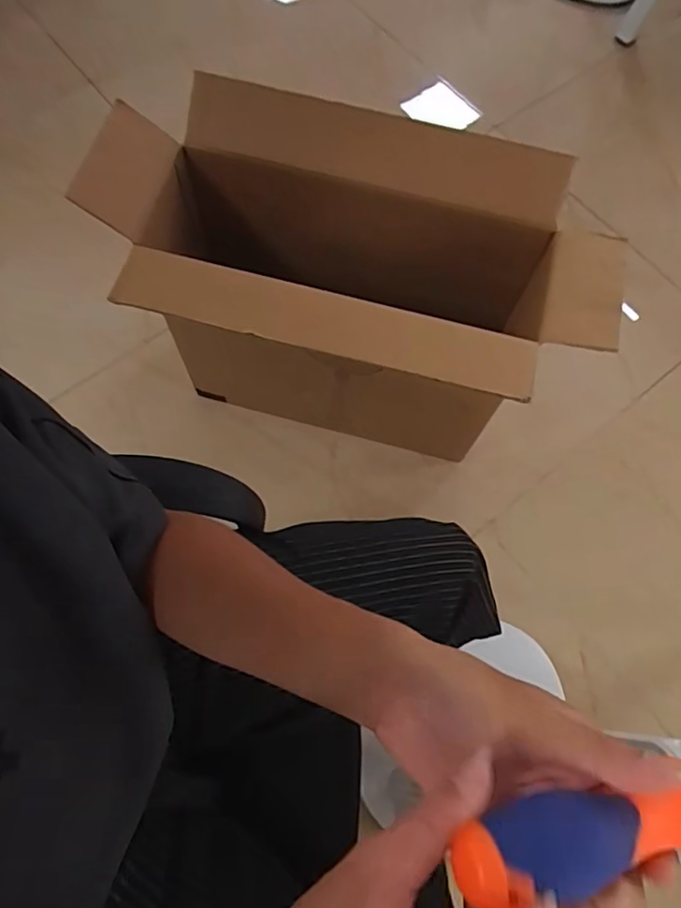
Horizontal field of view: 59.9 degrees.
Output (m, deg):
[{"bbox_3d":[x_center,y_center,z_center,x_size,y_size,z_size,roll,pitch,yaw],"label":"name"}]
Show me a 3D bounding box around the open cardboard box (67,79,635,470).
[{"bbox_3d":[0.006,-0.238,1.049,0.770,0.495,0.385,14,70,3],"label":"open cardboard box"}]

